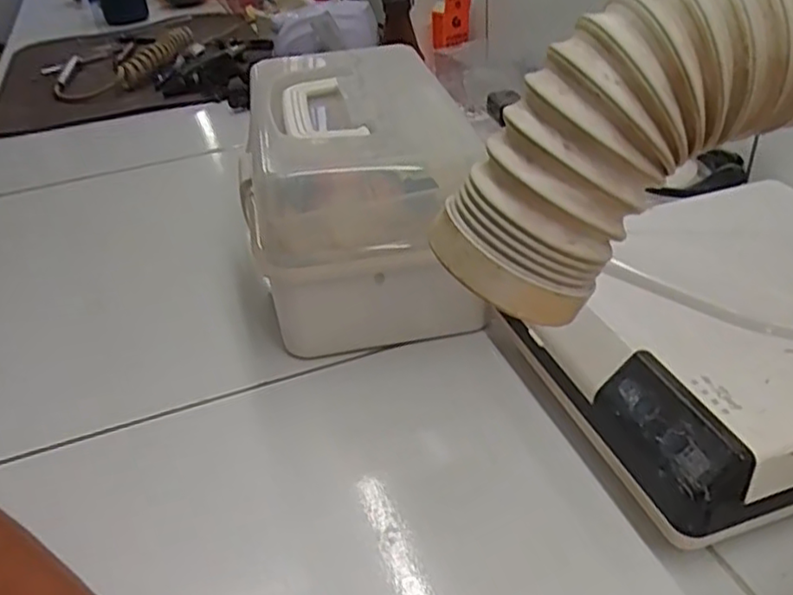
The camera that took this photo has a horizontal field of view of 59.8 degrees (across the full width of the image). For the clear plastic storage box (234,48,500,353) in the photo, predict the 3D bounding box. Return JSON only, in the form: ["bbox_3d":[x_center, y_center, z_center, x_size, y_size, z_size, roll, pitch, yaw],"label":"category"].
[{"bbox_3d":[-0.031,-0.093,0.496,0.156,0.121,0.241,-6,47,-3],"label":"clear plastic storage box"}]

